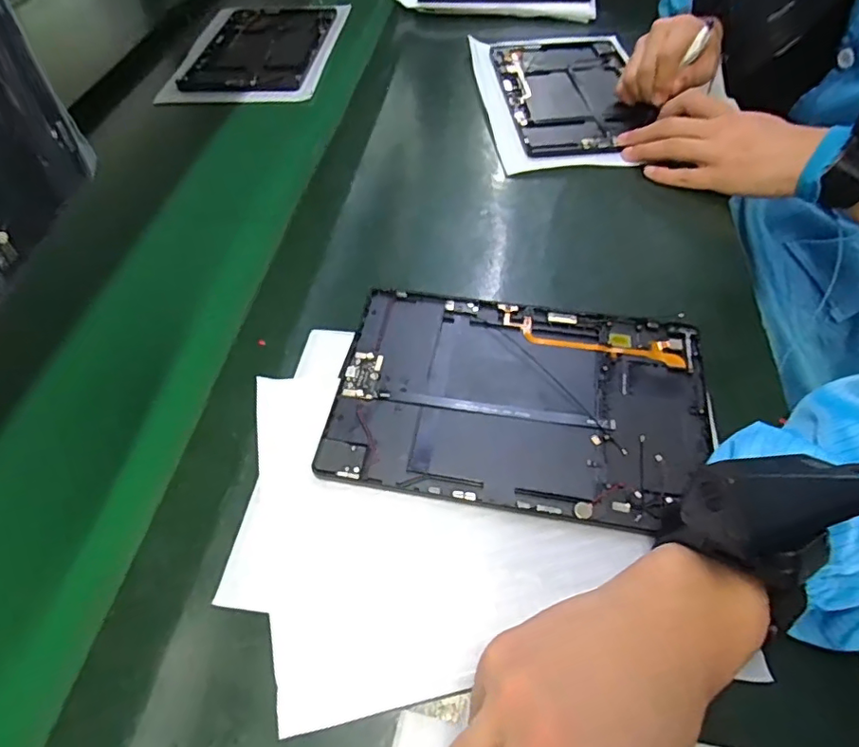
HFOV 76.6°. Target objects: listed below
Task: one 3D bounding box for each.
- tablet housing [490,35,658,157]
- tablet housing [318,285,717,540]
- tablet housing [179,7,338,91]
[{"bbox_3d":[0.164,-0.325,0.616,0.156,0.014,0.236,-6,52,1],"label":"tablet housing"},{"bbox_3d":[0.057,0.013,0.353,0.231,0.009,0.154,6,53,10],"label":"tablet housing"},{"bbox_3d":[-0.229,-0.445,0.737,0.165,0.007,0.243,2,53,8],"label":"tablet housing"}]

